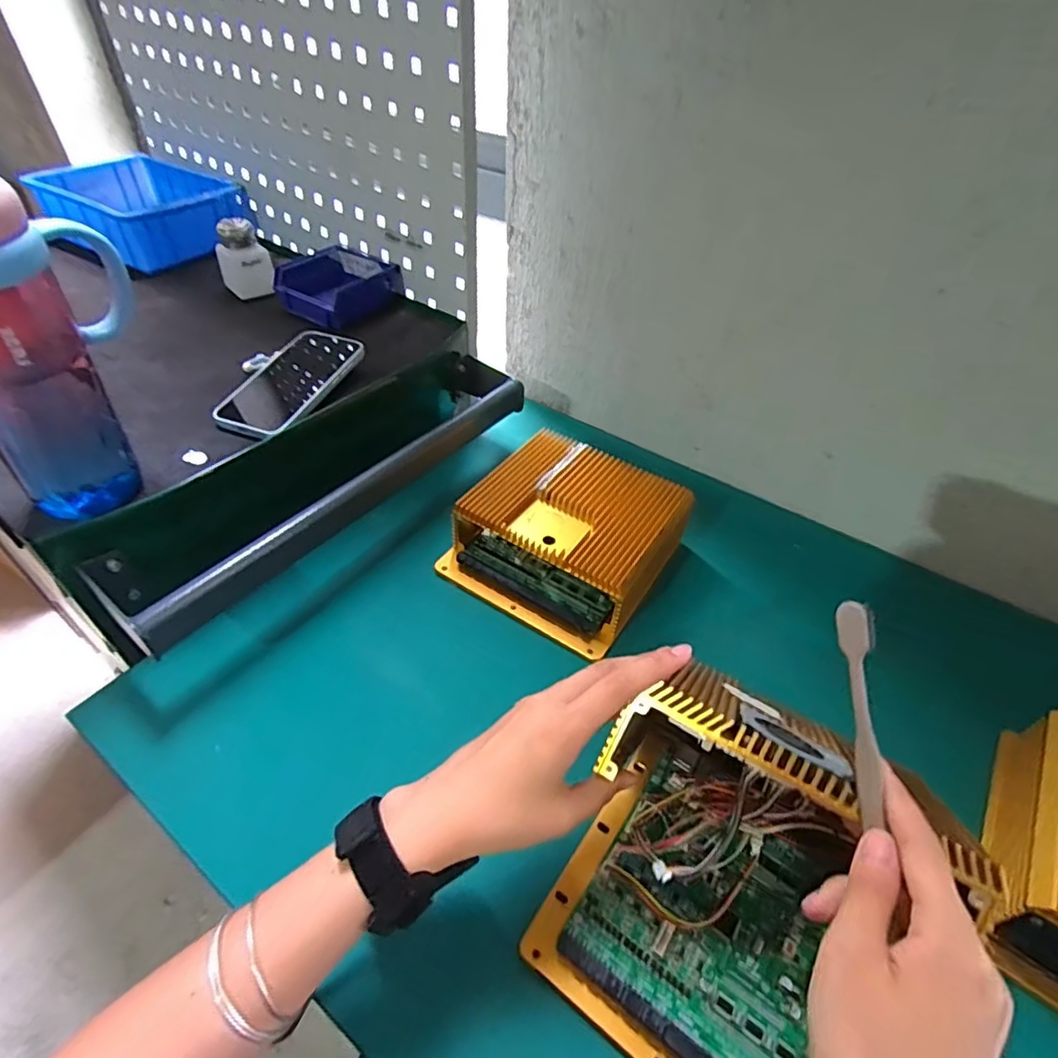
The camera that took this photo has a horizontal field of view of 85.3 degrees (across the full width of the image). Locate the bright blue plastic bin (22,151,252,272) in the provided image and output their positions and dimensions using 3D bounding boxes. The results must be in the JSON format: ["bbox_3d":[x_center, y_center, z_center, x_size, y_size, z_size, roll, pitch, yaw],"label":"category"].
[{"bbox_3d":[-0.545,-0.450,0.826,0.244,0.084,0.202,32,52,25],"label":"bright blue plastic bin"}]

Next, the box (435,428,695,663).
[{"bbox_3d":[0.038,0.004,0.564,0.182,0.074,0.180,28,50,23],"label":"box"}]

